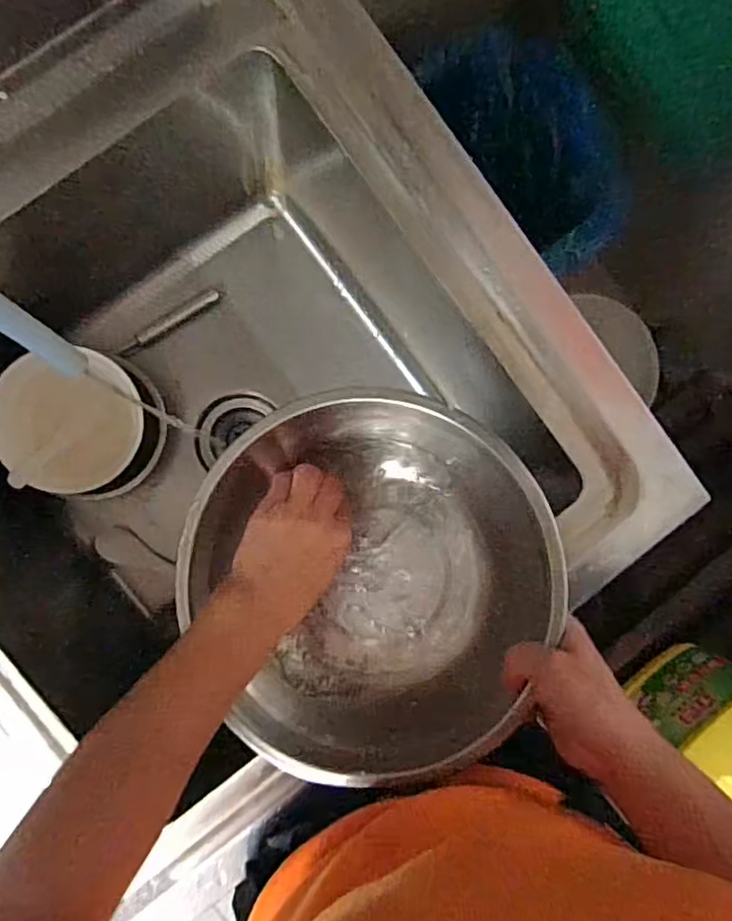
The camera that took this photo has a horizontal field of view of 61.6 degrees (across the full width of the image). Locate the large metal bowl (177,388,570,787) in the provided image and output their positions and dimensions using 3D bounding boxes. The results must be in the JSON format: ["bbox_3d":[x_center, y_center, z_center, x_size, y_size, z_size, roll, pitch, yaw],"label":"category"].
[{"bbox_3d":[0.003,0.092,0.472,0.284,0.100,0.284,-1,84,7],"label":"large metal bowl"}]

